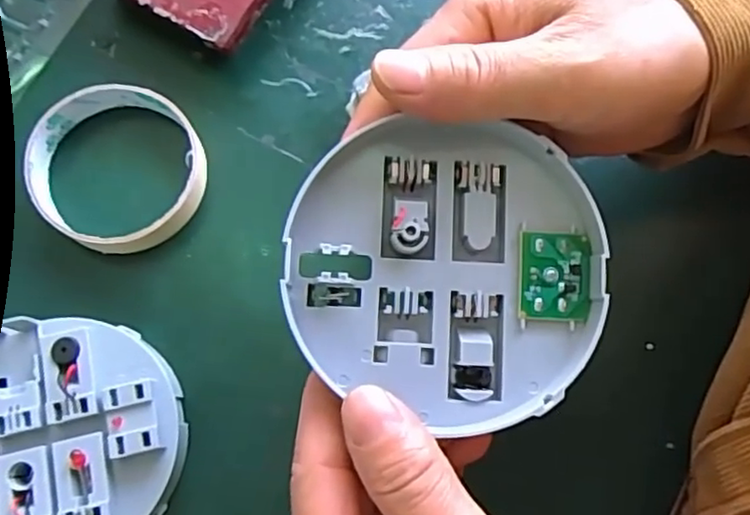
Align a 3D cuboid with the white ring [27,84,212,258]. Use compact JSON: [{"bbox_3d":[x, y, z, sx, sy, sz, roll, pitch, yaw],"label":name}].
[{"bbox_3d":[-0.123,-0.041,0.317,0.087,0.017,0.078,36,78,8],"label":"white ring"}]

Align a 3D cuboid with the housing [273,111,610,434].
[{"bbox_3d":[0.024,0.004,0.221,0.103,0.017,0.099,0,76,-1],"label":"housing"}]

